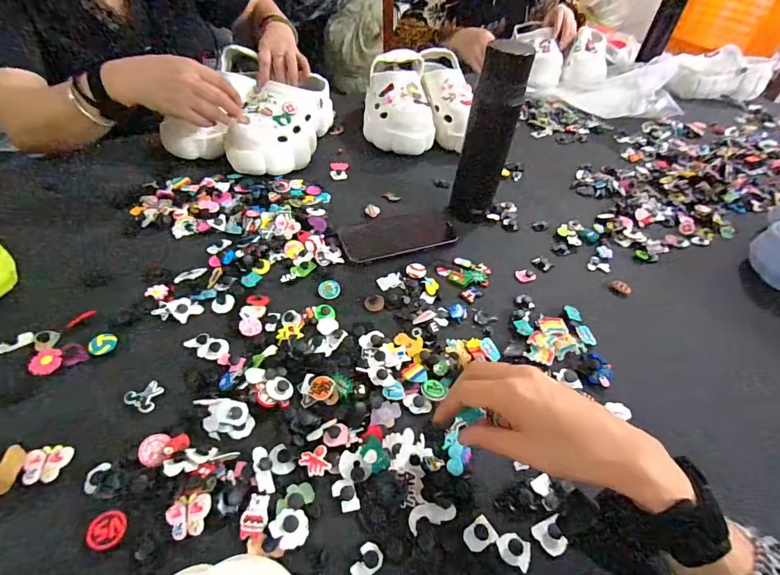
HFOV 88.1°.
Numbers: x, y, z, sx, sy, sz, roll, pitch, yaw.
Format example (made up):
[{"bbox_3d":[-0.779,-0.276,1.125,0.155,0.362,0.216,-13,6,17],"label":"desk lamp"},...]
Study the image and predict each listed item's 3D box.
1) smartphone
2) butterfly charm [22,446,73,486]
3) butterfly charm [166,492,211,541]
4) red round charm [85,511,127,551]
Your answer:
[{"bbox_3d":[0.012,-0.080,0.587,0.166,0.006,0.082,-13,49,-18],"label":"smartphone"},{"bbox_3d":[-0.281,0.143,0.330,0.029,0.008,0.029,0,46,-6],"label":"butterfly charm"},{"bbox_3d":[-0.154,0.174,0.307,0.033,0.007,0.027,-4,47,-10],"label":"butterfly charm"},{"bbox_3d":[-0.213,0.183,0.303,0.024,0.005,0.025,16,54,-24],"label":"red round charm"}]

